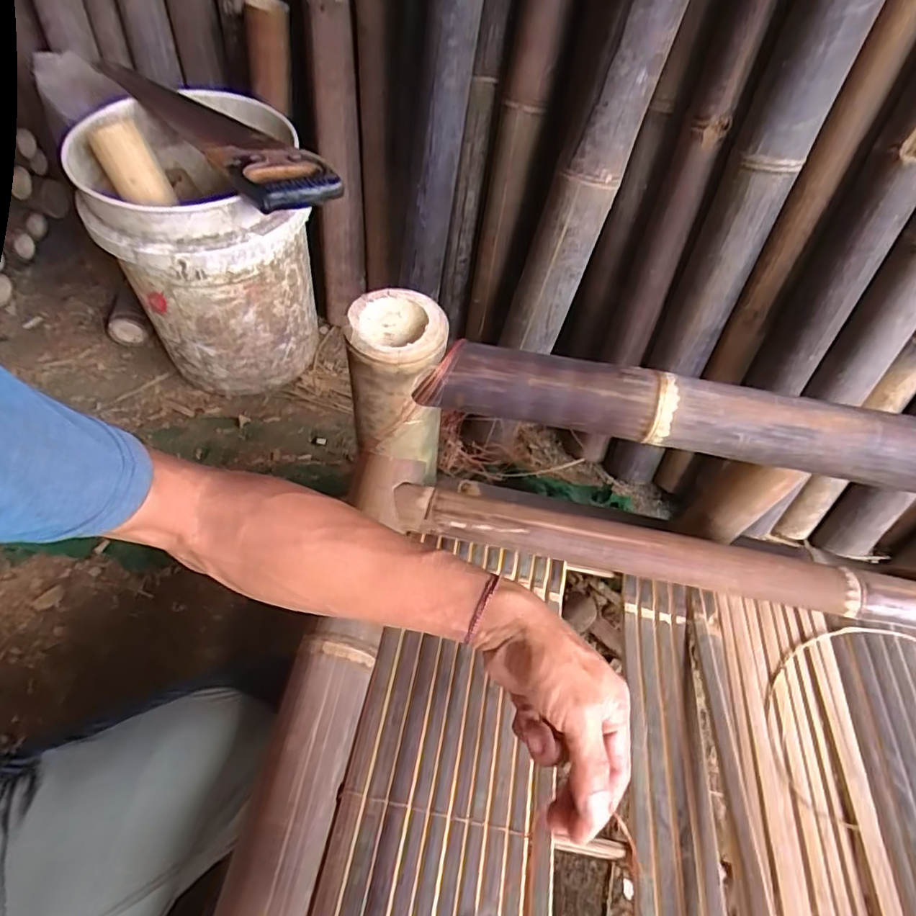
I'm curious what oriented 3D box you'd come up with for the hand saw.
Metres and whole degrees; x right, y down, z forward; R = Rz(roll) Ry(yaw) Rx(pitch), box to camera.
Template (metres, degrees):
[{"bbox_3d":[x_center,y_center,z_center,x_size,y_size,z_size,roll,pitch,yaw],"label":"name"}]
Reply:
[{"bbox_3d":[-0.340,-0.460,0.779,0.114,0.031,0.483,-36,66,-25],"label":"hand saw"}]

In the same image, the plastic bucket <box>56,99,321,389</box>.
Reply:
[{"bbox_3d":[-0.373,-0.303,0.892,0.273,0.374,0.273,-18,59,-16],"label":"plastic bucket"}]

